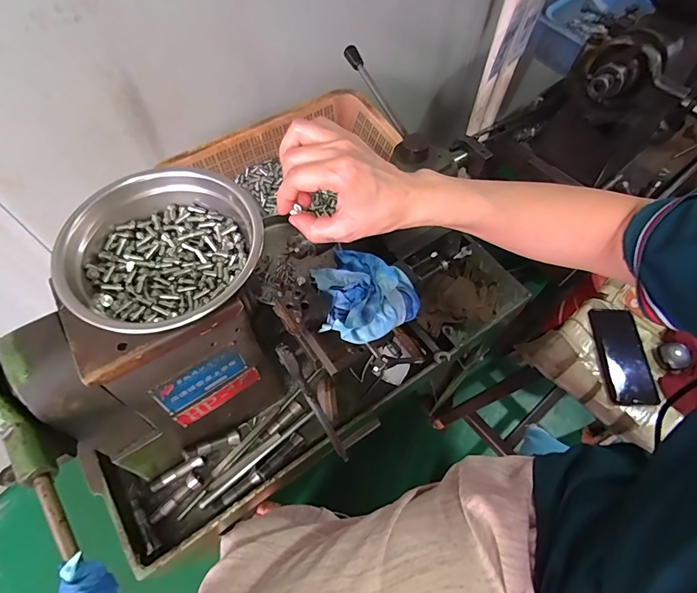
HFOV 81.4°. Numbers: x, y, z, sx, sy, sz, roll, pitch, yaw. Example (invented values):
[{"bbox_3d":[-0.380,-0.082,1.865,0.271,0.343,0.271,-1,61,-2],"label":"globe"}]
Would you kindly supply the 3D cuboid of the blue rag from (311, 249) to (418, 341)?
[{"bbox_3d":[0.016,-0.012,0.459,0.113,0.039,0.114,-26,64,-15],"label":"blue rag"}]

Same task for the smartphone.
[{"bbox_3d":[0.438,0.096,0.654,0.066,0.017,0.156,-13,69,16],"label":"smartphone"}]

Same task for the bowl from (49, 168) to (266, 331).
[{"bbox_3d":[-0.166,-0.042,0.368,0.169,0.062,0.156,1,61,-1],"label":"bowl"}]

